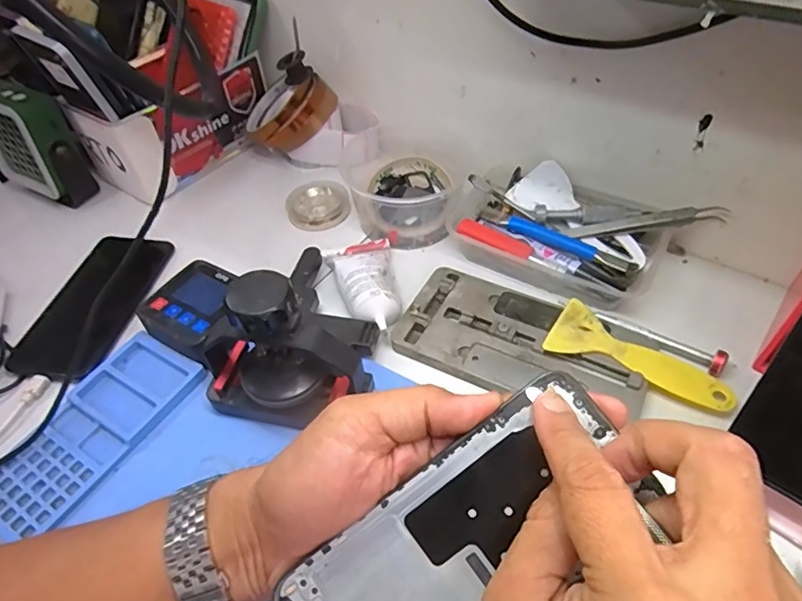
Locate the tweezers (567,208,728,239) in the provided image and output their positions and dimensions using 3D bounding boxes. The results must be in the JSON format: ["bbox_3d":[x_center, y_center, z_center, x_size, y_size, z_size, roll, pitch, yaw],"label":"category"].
[{"bbox_3d":[0.197,-0.061,0.436,0.116,0.020,0.008,-8,48,18],"label":"tweezers"}]

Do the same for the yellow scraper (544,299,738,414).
[{"bbox_3d":[0.167,0.042,0.377,0.122,0.006,0.049,25,56,25],"label":"yellow scraper"}]

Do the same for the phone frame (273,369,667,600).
[{"bbox_3d":[0.026,0.105,0.224,0.157,0.004,0.070,-38,79,-1],"label":"phone frame"}]

